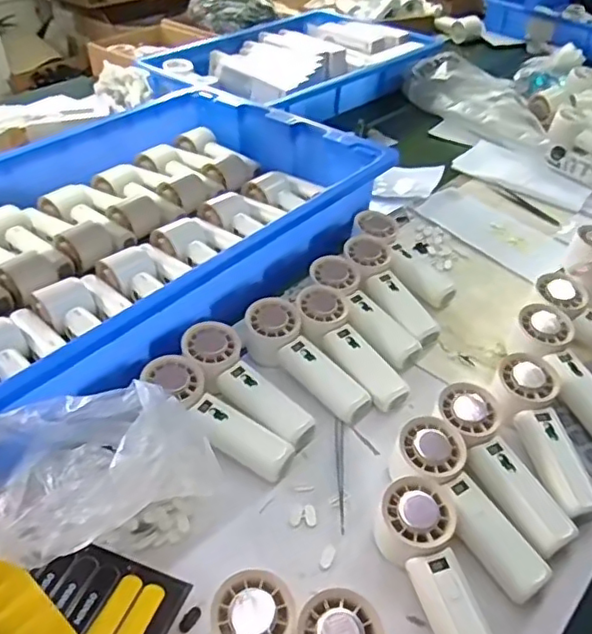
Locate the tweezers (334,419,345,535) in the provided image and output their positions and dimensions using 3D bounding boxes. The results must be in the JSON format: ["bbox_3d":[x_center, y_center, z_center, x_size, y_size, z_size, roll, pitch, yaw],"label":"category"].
[{"bbox_3d":[0.038,0.137,0.526,0.009,0.010,0.117,5,43,0],"label":"tweezers"}]

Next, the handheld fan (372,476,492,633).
[{"bbox_3d":[0.109,0.195,0.432,0.059,0.050,0.152,-17,47,-18],"label":"handheld fan"}]

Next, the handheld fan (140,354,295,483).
[{"bbox_3d":[-0.072,0.091,0.532,0.152,0.042,0.051,30,51,26],"label":"handheld fan"}]

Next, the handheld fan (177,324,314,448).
[{"bbox_3d":[-0.049,0.064,0.562,0.052,0.032,0.152,-29,52,-31],"label":"handheld fan"}]

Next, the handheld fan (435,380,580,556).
[{"bbox_3d":[0.172,0.122,0.497,0.059,0.034,0.151,-15,46,-21],"label":"handheld fan"}]

